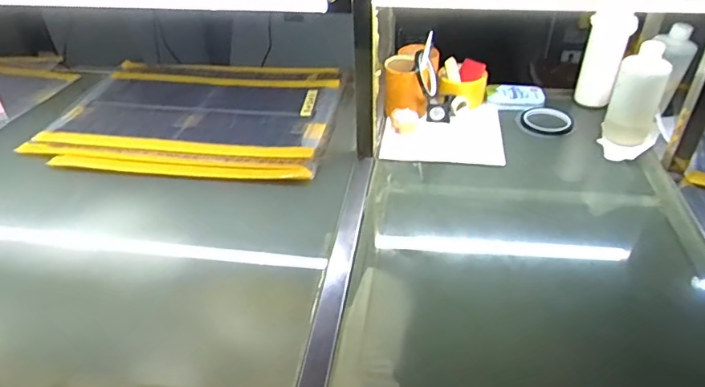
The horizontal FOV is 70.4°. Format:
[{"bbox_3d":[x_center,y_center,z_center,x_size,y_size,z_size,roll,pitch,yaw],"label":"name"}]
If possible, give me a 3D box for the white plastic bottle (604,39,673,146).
[{"bbox_3d":[0.469,-0.164,0.820,0.075,0.159,0.061,18,42,23],"label":"white plastic bottle"}]

